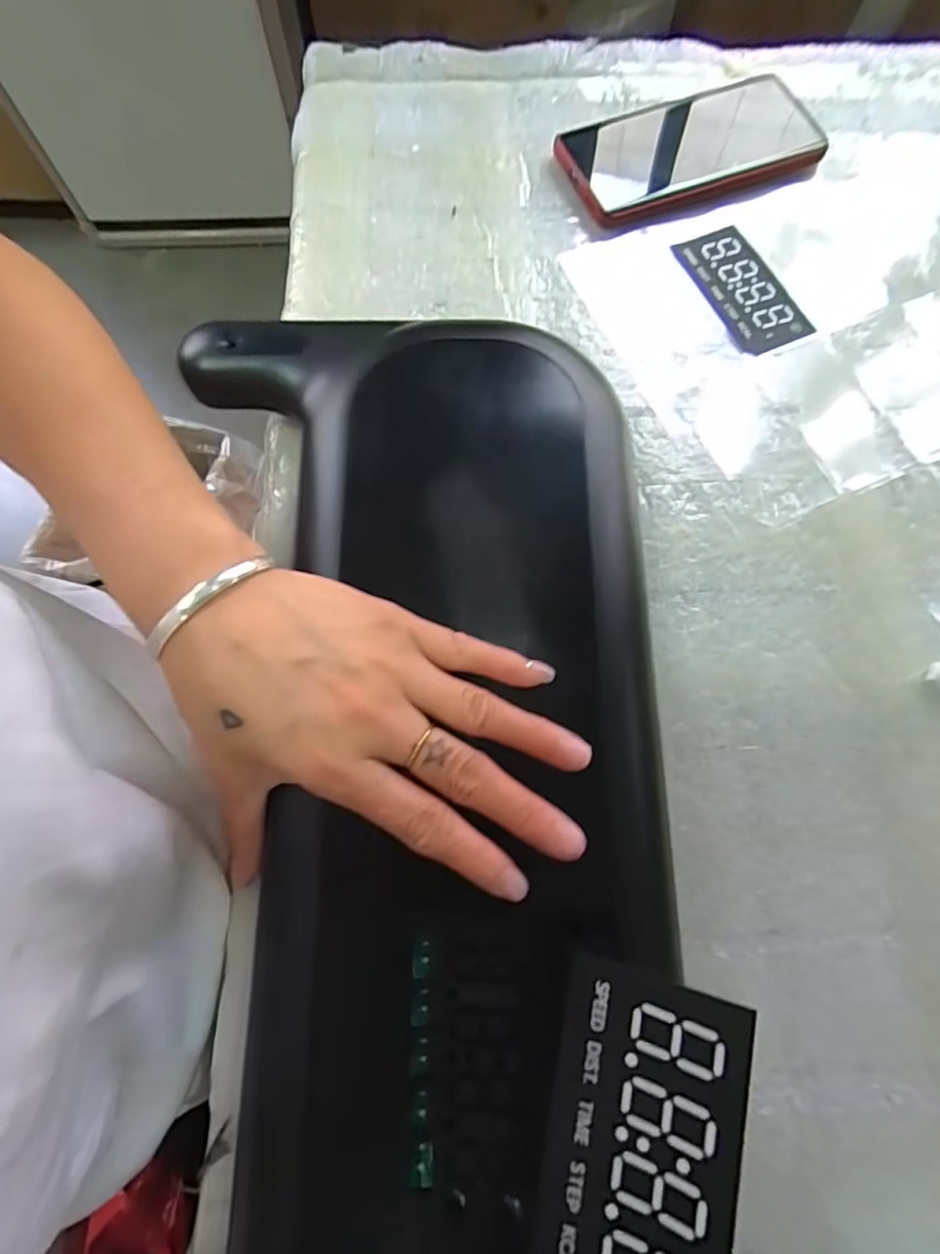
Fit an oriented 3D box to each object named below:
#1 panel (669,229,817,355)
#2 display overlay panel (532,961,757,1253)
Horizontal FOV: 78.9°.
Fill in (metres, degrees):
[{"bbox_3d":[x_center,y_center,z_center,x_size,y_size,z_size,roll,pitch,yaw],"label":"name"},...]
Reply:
[{"bbox_3d":[0.167,-0.210,0.355,0.049,0.006,0.091,-22,75,-6],"label":"panel"},{"bbox_3d":[0.046,0.142,0.153,0.048,0.005,0.087,6,80,21],"label":"display overlay panel"}]

